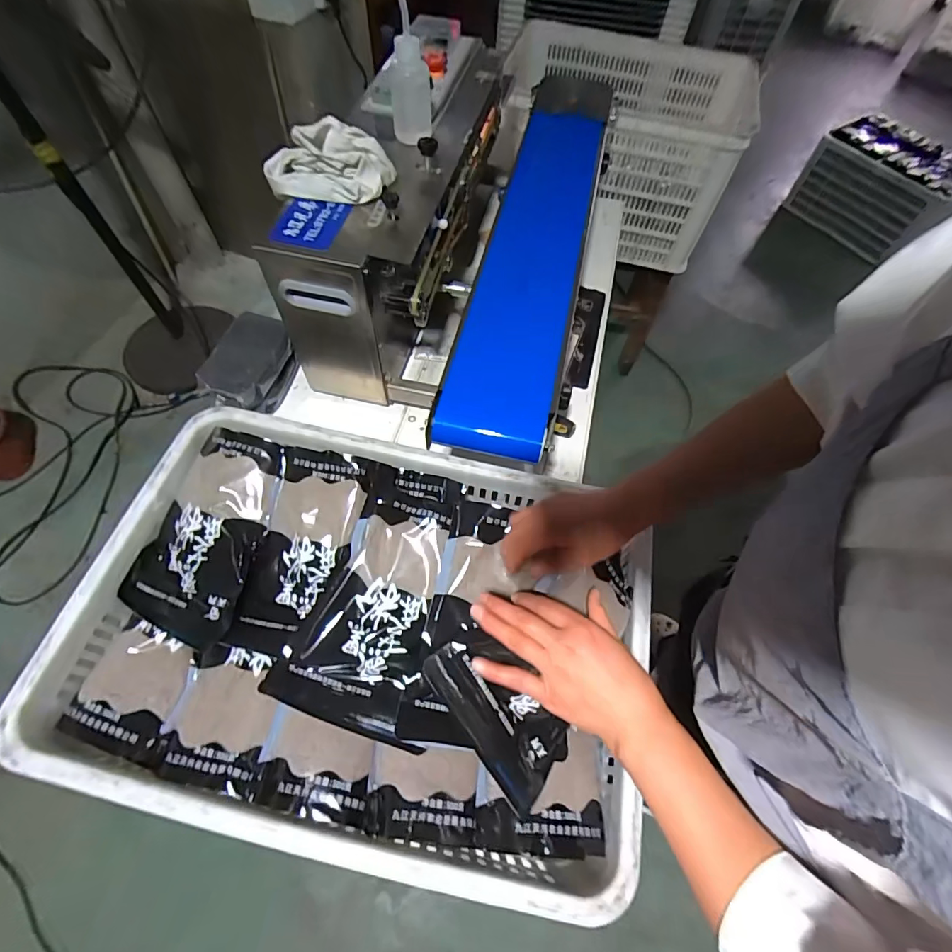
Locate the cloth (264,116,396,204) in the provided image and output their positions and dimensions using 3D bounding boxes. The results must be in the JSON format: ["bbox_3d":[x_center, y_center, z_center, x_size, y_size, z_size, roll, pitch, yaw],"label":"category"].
[{"bbox_3d":[-0.186,-0.390,0.569,0.159,0.063,0.074,8,61,2],"label":"cloth"}]

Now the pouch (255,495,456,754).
[{"bbox_3d":[-0.111,0.138,0.494,0.143,0.051,0.223,17,61,6],"label":"pouch"}]

